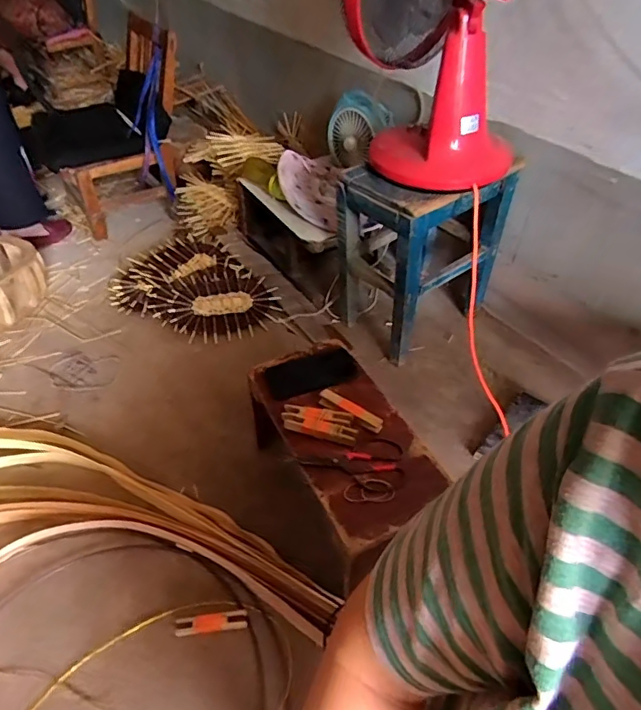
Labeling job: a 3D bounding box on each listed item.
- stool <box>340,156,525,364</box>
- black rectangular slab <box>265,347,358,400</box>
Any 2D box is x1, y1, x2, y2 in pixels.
[{"bbox_3d":[0.276,-0.279,1.390,0.410,0.481,0.284,-29,51,-27],"label":"stool"},{"bbox_3d":[-0.015,0.036,1.001,0.183,0.020,0.090,-18,47,-18],"label":"black rectangular slab"}]

